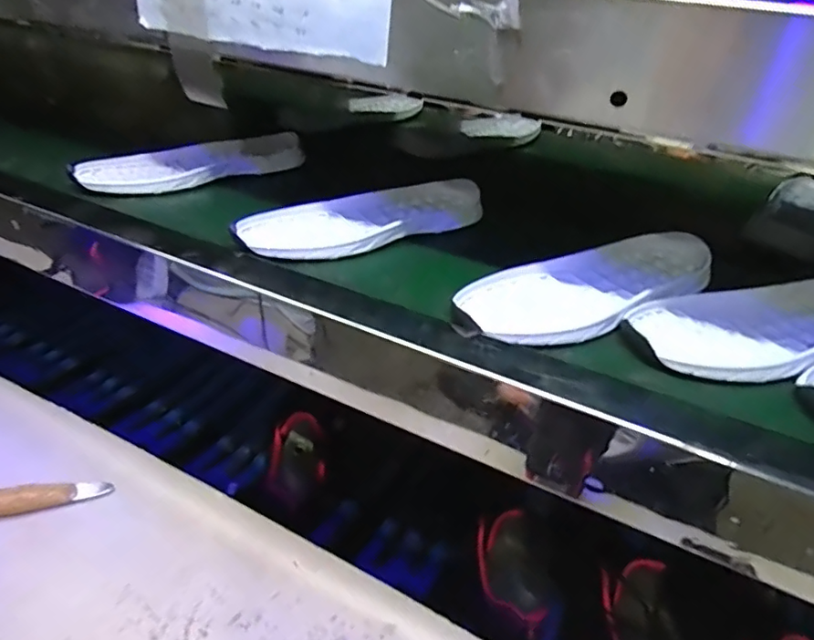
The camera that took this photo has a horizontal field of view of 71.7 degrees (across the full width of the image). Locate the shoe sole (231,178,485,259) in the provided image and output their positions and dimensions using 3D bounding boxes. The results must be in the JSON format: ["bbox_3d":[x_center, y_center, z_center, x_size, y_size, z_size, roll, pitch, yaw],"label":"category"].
[{"bbox_3d":[-0.038,-0.101,0.588,0.261,0.035,0.087,-18,39,-29],"label":"shoe sole"}]

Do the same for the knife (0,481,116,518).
[{"bbox_3d":[-0.415,0.198,0.621,0.159,0.026,0.024,-8,35,-15],"label":"knife"}]

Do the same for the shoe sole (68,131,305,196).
[{"bbox_3d":[-0.246,-0.189,0.668,0.259,0.022,0.086,-17,39,-27],"label":"shoe sole"}]

